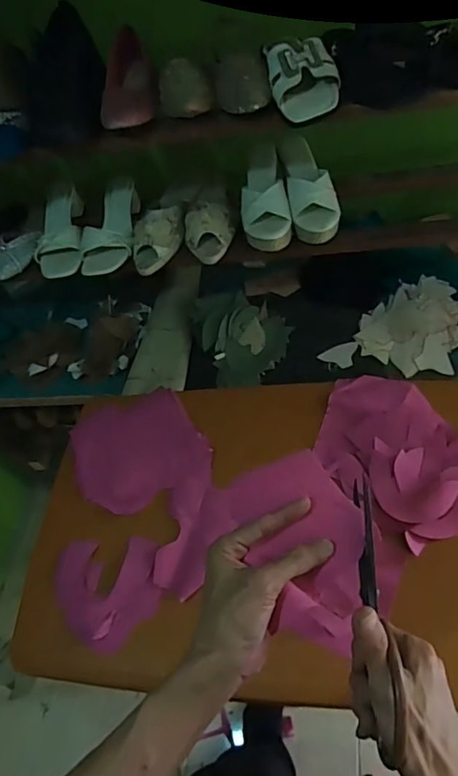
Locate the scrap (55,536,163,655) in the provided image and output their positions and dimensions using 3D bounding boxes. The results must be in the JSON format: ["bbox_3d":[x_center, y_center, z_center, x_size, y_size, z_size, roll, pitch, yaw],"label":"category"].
[{"bbox_3d":[-0.182,0.301,0.751,0.156,0.006,0.153,-8,55,8],"label":"scrap"}]

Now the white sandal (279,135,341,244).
[{"bbox_3d":[0.140,-0.347,0.888,0.079,0.061,0.206,-10,70,-1],"label":"white sandal"}]

